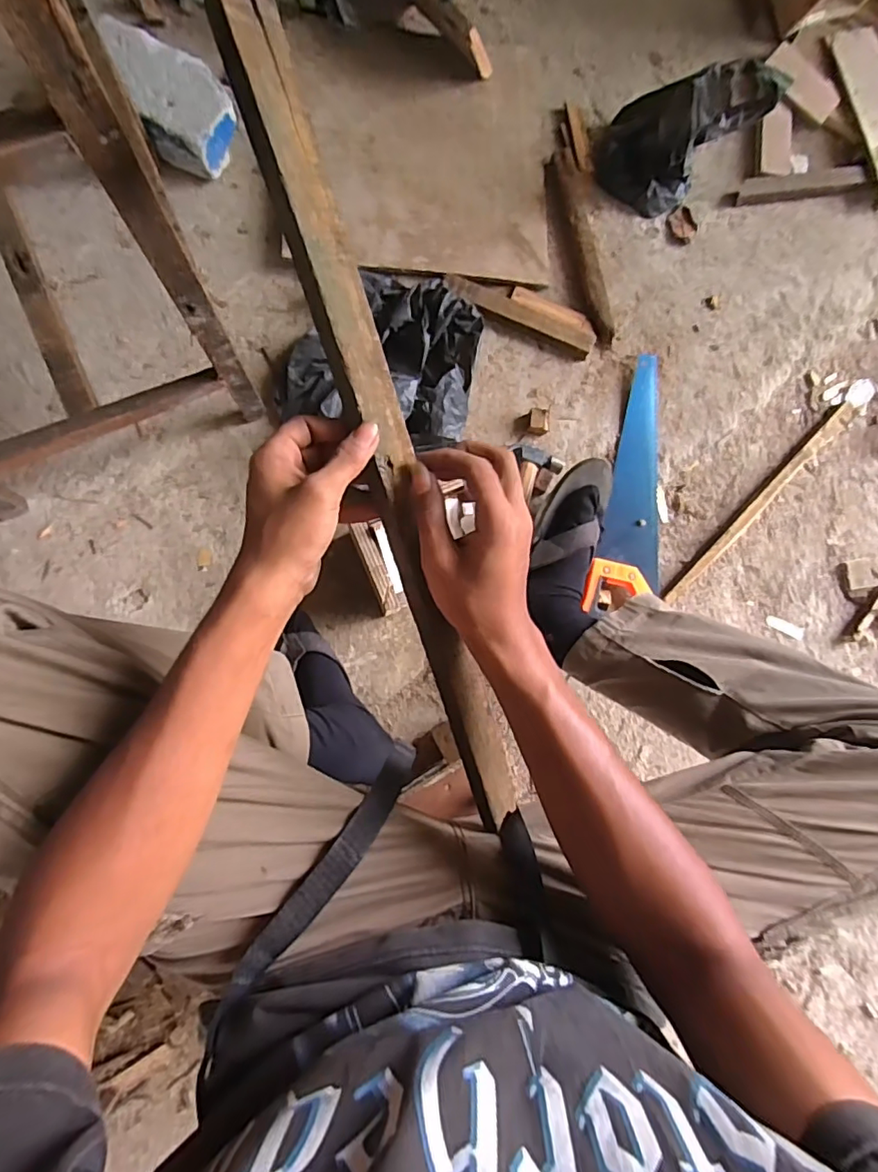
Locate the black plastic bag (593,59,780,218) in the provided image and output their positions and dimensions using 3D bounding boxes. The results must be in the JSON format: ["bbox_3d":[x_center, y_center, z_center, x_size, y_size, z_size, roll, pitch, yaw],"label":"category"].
[{"bbox_3d":[0.347,-0.666,0.753,0.193,0.158,0.151,-41,92,-8],"label":"black plastic bag"}]

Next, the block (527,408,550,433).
[{"bbox_3d":[0.139,-0.232,0.757,0.026,0.028,0.032,2,87,-6],"label":"block"}]

